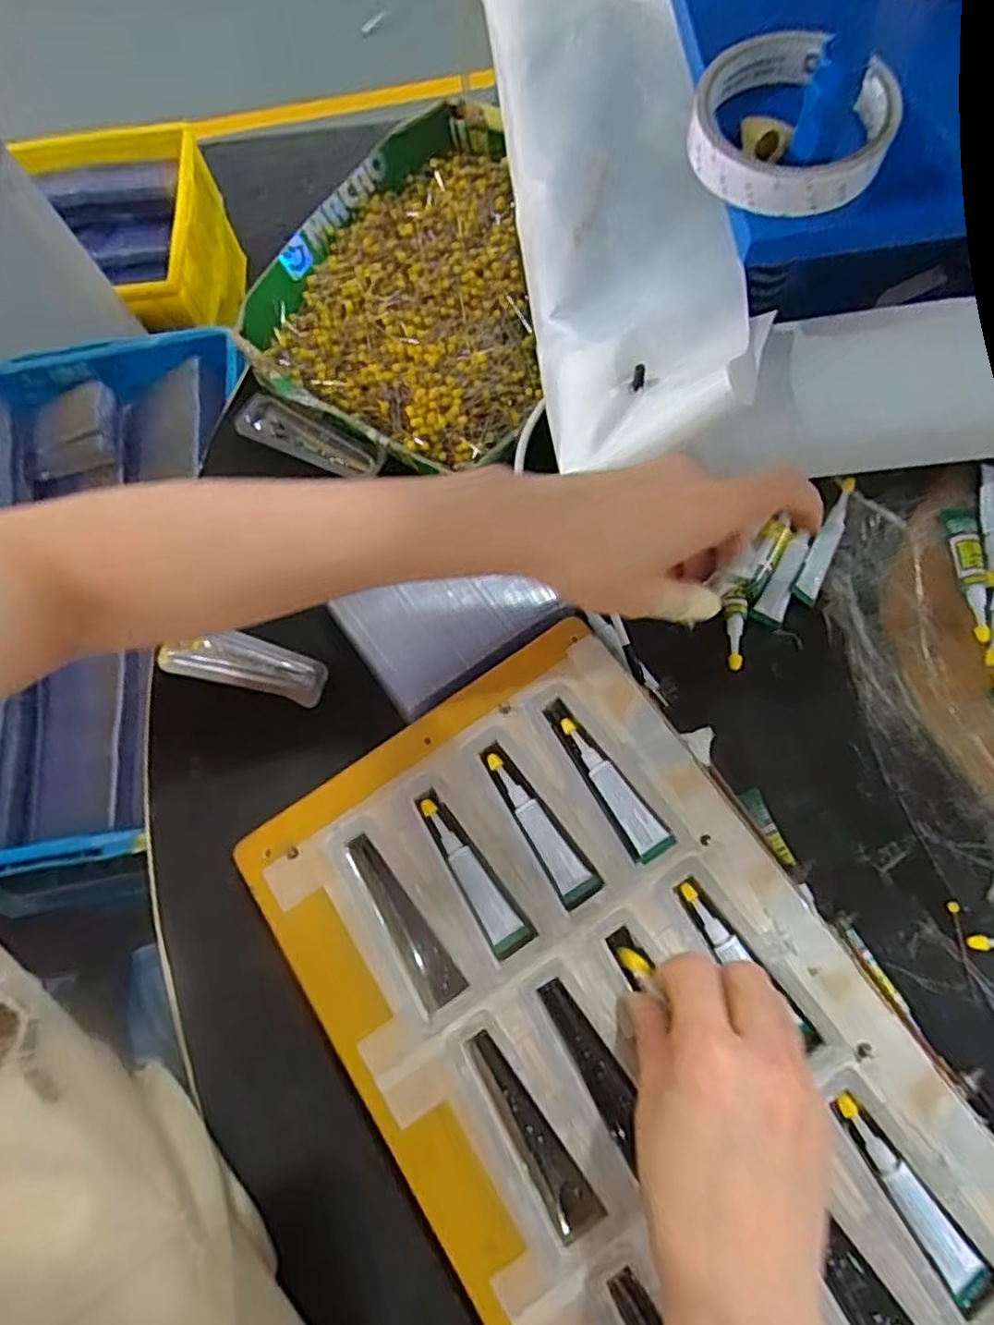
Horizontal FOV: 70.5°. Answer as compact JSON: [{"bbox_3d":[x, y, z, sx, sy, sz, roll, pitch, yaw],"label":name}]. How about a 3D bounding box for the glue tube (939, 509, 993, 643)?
[{"bbox_3d":[0.281,-0.054,0.418,0.017,0.012,0.085,0,74,4],"label":"glue tube"}]

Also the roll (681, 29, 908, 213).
[{"bbox_3d":[0.138,-0.255,0.328,0.088,0.028,0.099,22,76,10],"label":"roll"}]

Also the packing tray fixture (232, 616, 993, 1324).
[{"bbox_3d":[0.061,0.184,0.331,0.221,0.022,0.375,-33,74,-11],"label":"packing tray fixture"}]

